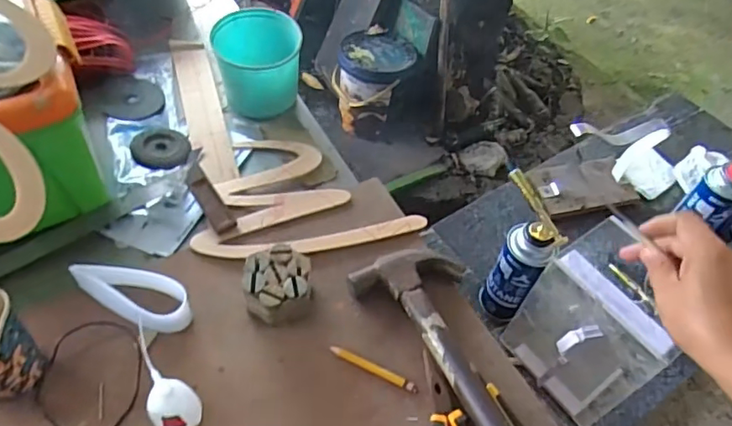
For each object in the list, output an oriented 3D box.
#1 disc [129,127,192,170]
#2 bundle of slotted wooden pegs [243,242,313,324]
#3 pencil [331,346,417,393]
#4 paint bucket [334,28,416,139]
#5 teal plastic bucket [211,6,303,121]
[{"bbox_3d":[-0.280,-0.092,0.746,0.073,0.012,0.086,-22,59,-20],"label":"disc"},{"bbox_3d":[-0.096,0.081,0.598,0.072,0.053,0.079,2,54,-3],"label":"bundle of slotted wooden pegs"},{"bbox_3d":[0.008,0.162,0.569,0.096,0.004,0.010,24,55,12],"label":"pencil"},{"bbox_3d":[0.020,-0.388,1.627,0.227,0.218,0.237,7,54,0],"label":"paint bucket"},{"bbox_3d":[-0.154,-0.213,0.797,0.116,0.106,0.146,-5,55,-9],"label":"teal plastic bucket"}]

